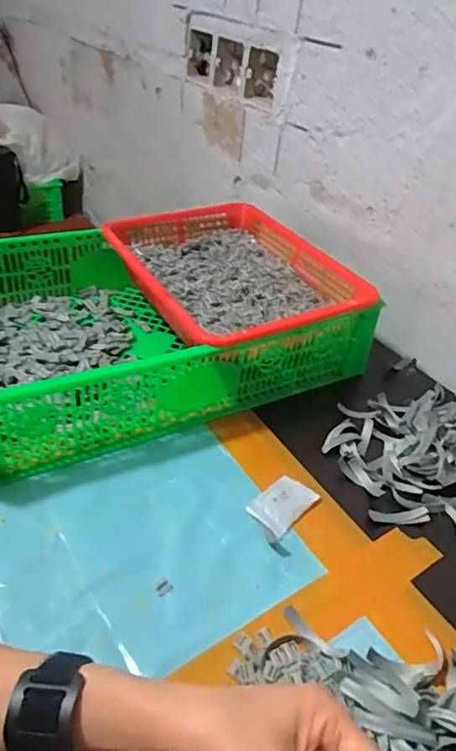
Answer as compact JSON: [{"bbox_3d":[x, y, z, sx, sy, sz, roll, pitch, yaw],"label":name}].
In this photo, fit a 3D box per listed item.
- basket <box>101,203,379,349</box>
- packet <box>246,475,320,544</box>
[{"bbox_3d":[0.004,-0.118,0.673,0.250,0.076,0.301,-16,43,-28],"label":"basket"},{"bbox_3d":[0.048,0.117,0.489,0.038,0.013,0.073,31,43,29],"label":"packet"}]

